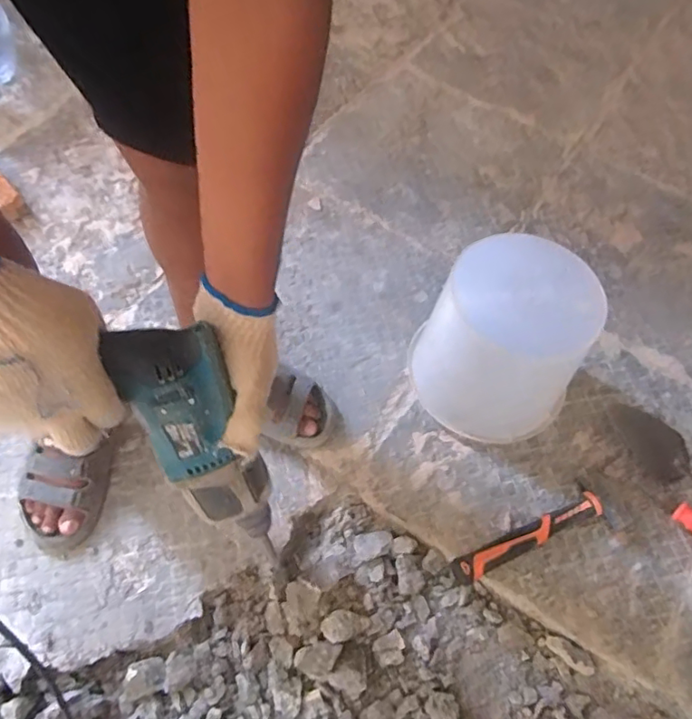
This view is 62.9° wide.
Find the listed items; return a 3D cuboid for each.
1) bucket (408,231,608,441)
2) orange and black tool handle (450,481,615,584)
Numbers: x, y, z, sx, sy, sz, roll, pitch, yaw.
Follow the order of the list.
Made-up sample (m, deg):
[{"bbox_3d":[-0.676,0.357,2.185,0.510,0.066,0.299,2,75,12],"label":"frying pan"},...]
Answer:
[{"bbox_3d":[0.233,-0.025,0.857,0.216,0.219,0.223,2,59,-3],"label":"bucket"},{"bbox_3d":[0.271,0.264,0.834,0.260,0.038,0.072,-19,62,-14],"label":"orange and black tool handle"}]

